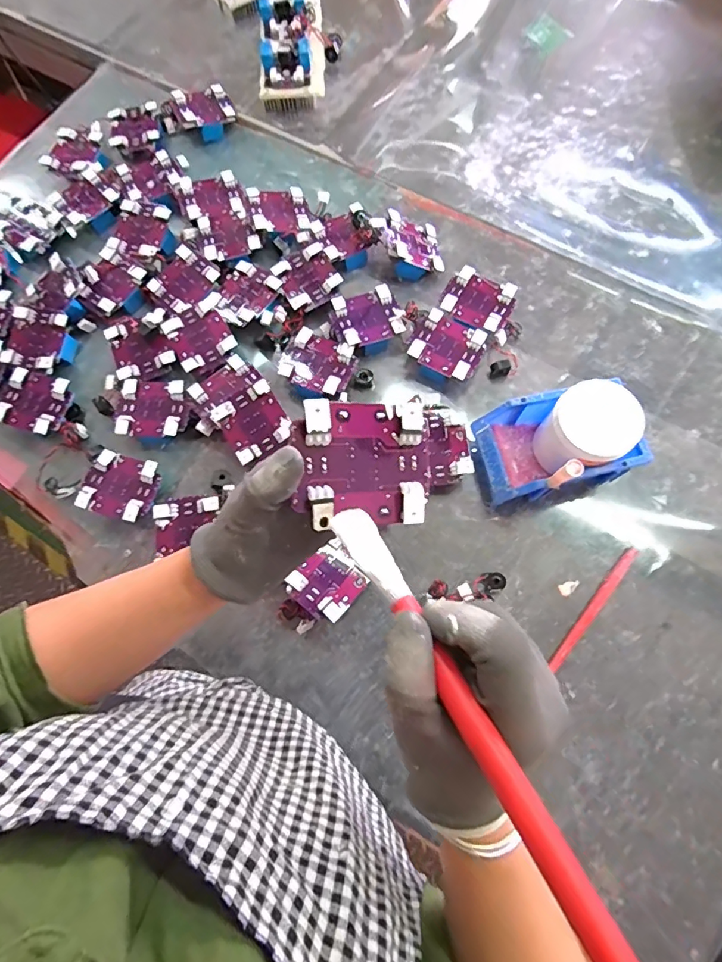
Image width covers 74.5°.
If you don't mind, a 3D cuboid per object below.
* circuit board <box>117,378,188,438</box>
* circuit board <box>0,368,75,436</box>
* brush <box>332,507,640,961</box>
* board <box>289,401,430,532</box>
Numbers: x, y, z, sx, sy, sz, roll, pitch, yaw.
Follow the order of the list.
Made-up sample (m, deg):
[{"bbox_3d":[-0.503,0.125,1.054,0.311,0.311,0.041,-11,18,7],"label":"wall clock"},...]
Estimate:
[{"bbox_3d":[-0.289,-0.102,0.660,0.091,0.015,0.083,3,75,3],"label":"circuit board"},{"bbox_3d":[-0.457,-0.112,0.662,0.095,0.011,0.081,14,75,6],"label":"circuit board"},{"bbox_3d":[0.052,0.111,0.194,0.018,0.011,0.278,-29,52,-6],"label":"brush"},{"bbox_3d":[0.004,-0.011,0.311,0.095,0.010,0.080,-2,91,-26],"label":"board"}]

